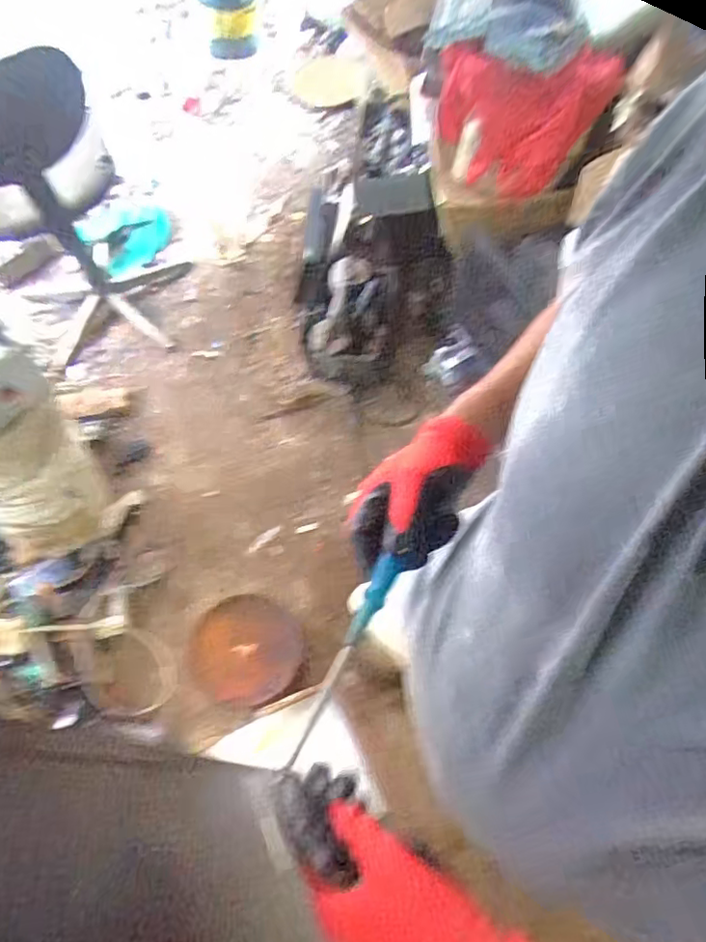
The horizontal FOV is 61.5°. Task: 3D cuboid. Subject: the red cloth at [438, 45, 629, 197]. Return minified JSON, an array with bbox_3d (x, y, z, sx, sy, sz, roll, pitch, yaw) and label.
[{"bbox_3d":[0.378,-0.839,1.387,0.381,0.235,0.255,24,66,9],"label":"red cloth"}]

